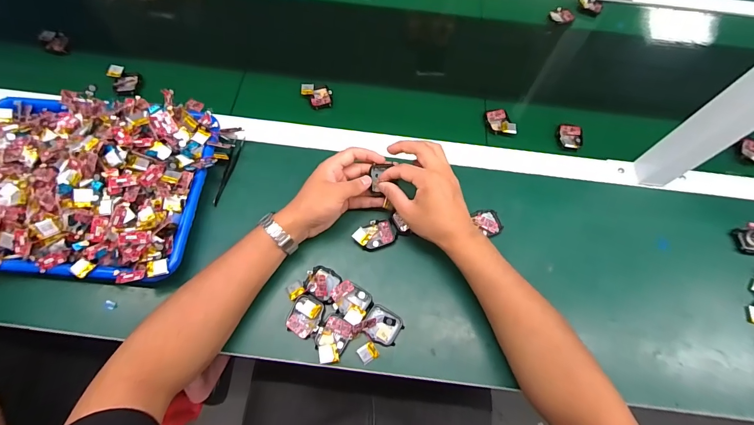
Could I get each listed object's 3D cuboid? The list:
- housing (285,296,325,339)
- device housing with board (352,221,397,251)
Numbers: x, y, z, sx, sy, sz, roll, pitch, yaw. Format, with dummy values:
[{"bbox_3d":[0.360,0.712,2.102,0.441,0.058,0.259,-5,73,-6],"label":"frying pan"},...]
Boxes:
[{"bbox_3d":[-0.088,0.127,0.431,0.040,0.009,0.049,14,66,3],"label":"housing"},{"bbox_3d":[-0.003,0.030,0.474,0.055,0.014,0.037,-21,68,-12],"label":"device housing with board"}]

